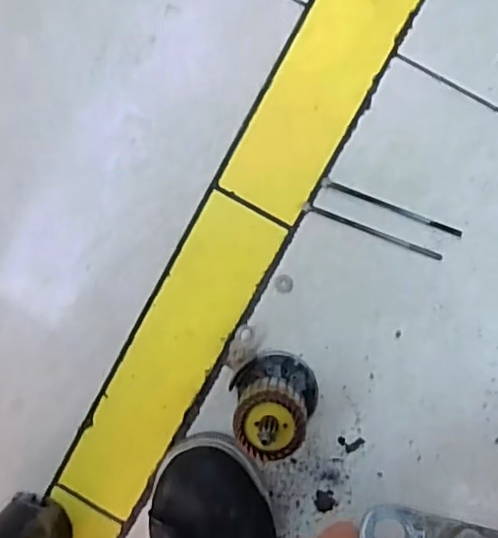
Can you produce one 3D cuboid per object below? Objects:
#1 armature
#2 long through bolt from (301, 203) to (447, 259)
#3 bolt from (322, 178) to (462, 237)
[{"bbox_3d":[0.021,0.105,0.471,0.056,0.118,0.070,-37,90,9],"label":"armature"},{"bbox_3d":[0.100,-0.030,0.499,0.118,0.004,0.006,22,98,4],"label":"long through bolt"},{"bbox_3d":[0.116,-0.050,0.500,0.118,0.004,0.006,23,98,4],"label":"bolt"}]

